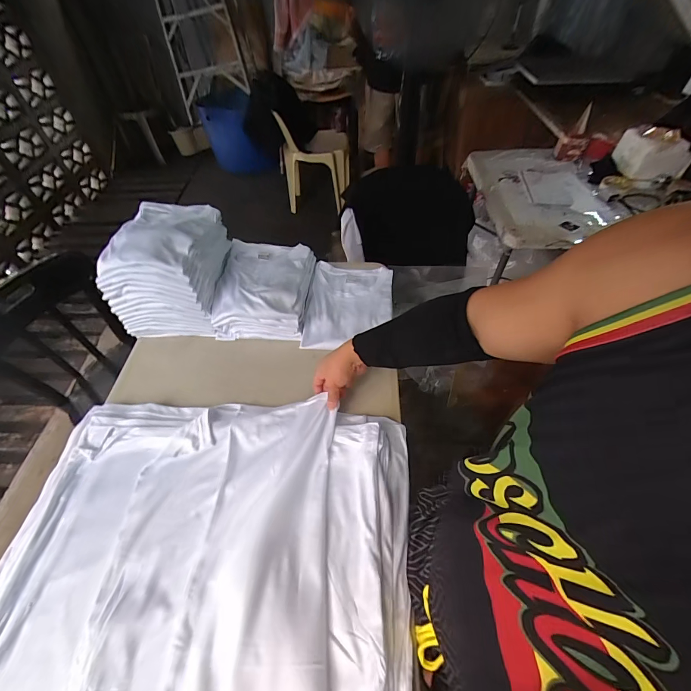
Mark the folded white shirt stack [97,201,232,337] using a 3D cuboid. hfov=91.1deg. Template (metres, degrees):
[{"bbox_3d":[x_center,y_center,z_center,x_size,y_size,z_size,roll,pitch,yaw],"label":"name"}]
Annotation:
[{"bbox_3d":[-0.392,-0.180,0.772,0.187,0.201,0.249,2,52,3],"label":"folded white shirt stack"}]

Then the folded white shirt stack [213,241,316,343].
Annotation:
[{"bbox_3d":[-0.195,-0.140,0.820,0.200,0.093,0.240,3,52,4],"label":"folded white shirt stack"}]

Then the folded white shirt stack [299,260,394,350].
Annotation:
[{"bbox_3d":[0.009,-0.103,0.832,0.204,0.020,0.270,3,52,4],"label":"folded white shirt stack"}]

